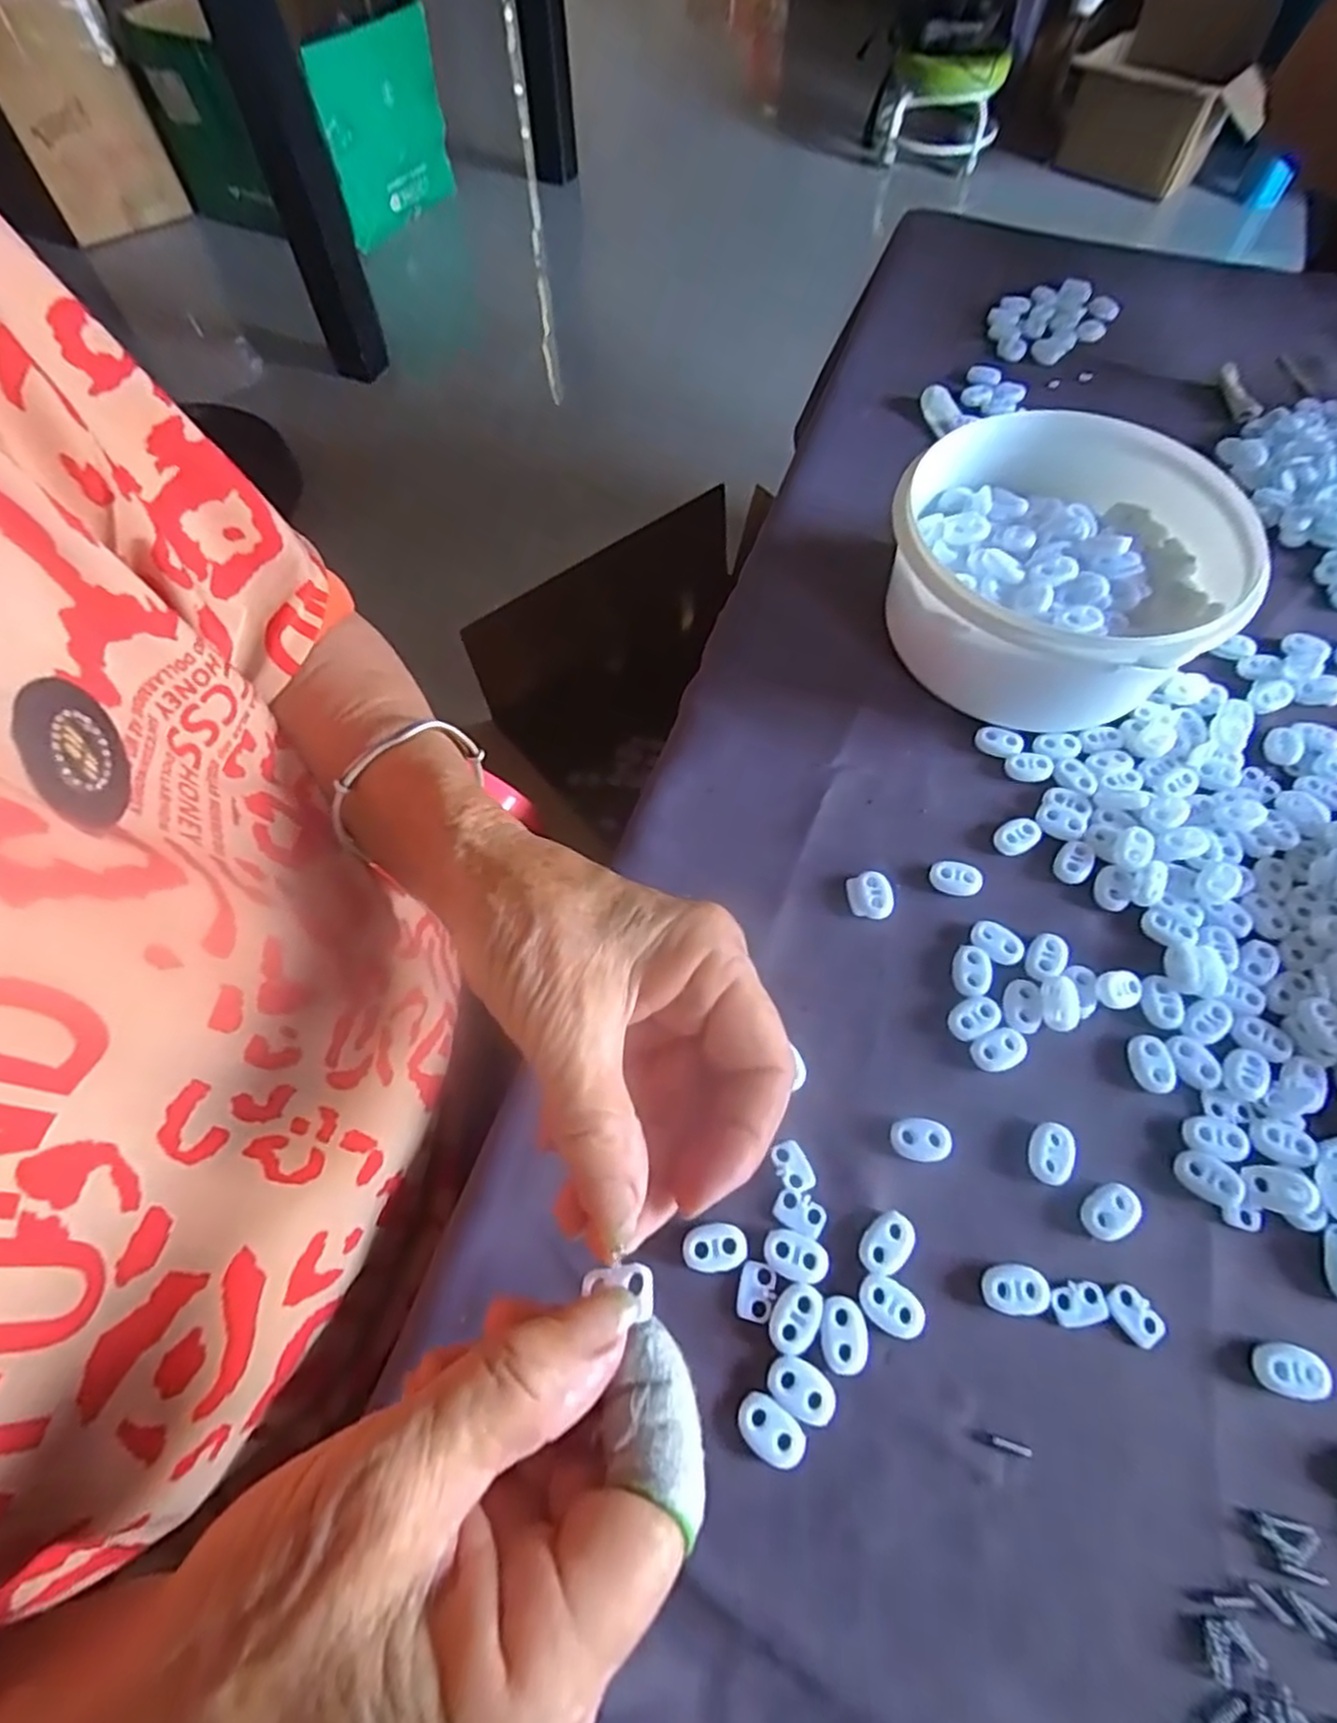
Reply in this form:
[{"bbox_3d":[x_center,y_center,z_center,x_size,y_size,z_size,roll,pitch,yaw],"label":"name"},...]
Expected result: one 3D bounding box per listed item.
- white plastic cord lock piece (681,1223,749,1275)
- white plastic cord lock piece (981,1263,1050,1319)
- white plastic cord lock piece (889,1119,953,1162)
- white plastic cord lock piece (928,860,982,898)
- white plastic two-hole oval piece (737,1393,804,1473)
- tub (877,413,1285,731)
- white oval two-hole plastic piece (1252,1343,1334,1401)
[{"bbox_3d":[0.017,0.141,0.268,0.023,0.004,0.016,-4,62,0],"label":"white plastic cord lock piece"},{"bbox_3d":[0.123,0.152,0.260,0.023,0.004,0.016,9,63,7],"label":"white plastic cord lock piece"},{"bbox_3d":[0.097,0.107,0.284,0.022,0.004,0.015,11,63,8],"label":"white plastic cord lock piece"},{"bbox_3d":[0.131,0.008,0.335,0.023,0.007,0.015,13,64,9],"label":"white plastic cord lock piece"},{"bbox_3d":[0.034,0.187,0.241,0.023,0.004,0.015,34,69,18],"label":"white plastic two-hole oval piece"},{"bbox_3d":[0.192,-0.137,0.370,0.159,0.075,0.161,0,62,0],"label":"tub"},{"bbox_3d":[0.209,0.171,0.247,0.021,0.007,0.015,7,63,6],"label":"white oval two-hole plastic piece"}]

